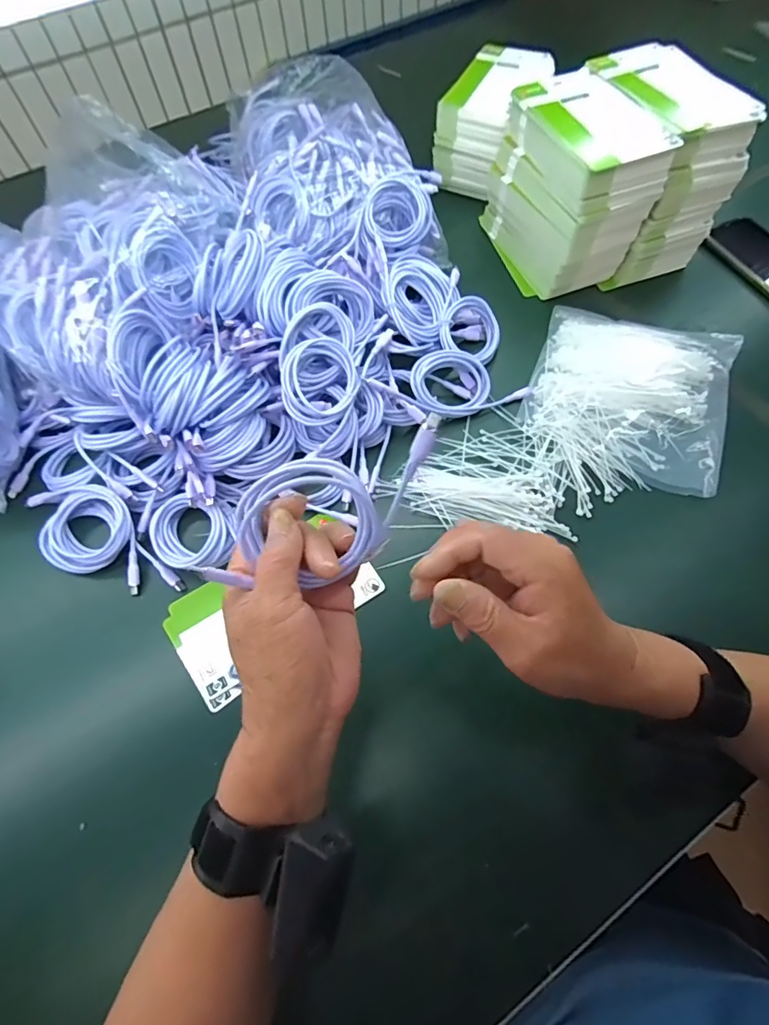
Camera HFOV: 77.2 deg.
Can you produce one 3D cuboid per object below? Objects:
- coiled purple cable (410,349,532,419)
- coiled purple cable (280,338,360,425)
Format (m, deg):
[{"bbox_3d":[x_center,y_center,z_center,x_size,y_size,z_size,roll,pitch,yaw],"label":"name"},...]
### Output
[{"bbox_3d":[0.090,-0.147,0.531,0.120,0.034,0.070,-19,63,-7],"label":"coiled purple cable"},{"bbox_3d":[-0.065,-0.132,0.484,0.078,0.013,0.084,0,91,-19],"label":"coiled purple cable"}]

